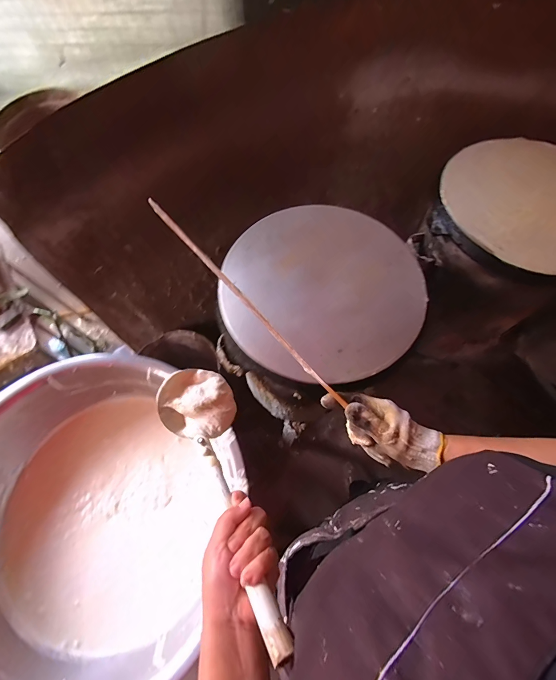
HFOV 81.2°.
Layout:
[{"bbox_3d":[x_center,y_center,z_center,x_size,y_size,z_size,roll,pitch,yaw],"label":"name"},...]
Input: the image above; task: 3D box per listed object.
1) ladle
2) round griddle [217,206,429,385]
[{"bbox_3d":[-0.063,0.162,0.383,0.098,0.061,0.333,-27,45,-11],"label":"ladle"},{"bbox_3d":[0.082,-0.103,0.611,0.367,0.032,0.359,0,65,1],"label":"round griddle"}]

